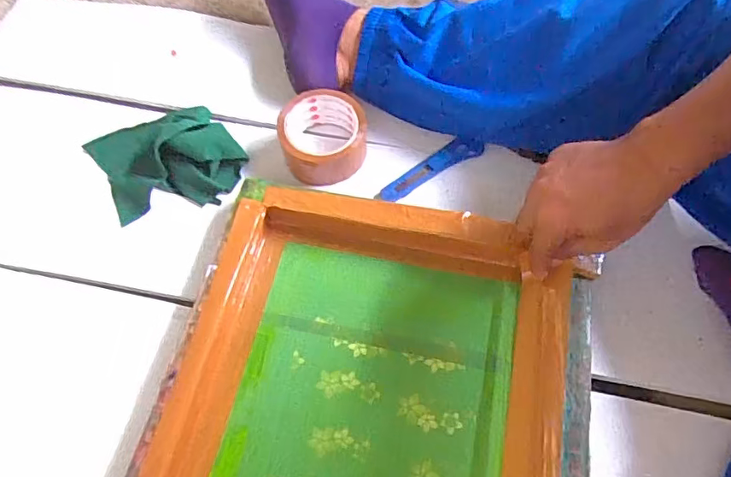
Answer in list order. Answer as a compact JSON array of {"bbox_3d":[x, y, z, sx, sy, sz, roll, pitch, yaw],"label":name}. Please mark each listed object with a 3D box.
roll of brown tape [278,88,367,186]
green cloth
[{"bbox_3d":[-0.047,-0.113,0.567,0.097,0.056,0.096,-6,64,-1],"label":"roll of brown tape"},{"bbox_3d":[-0.231,-0.097,0.566,0.149,0.043,0.155,-34,68,-14],"label":"green cloth"}]

